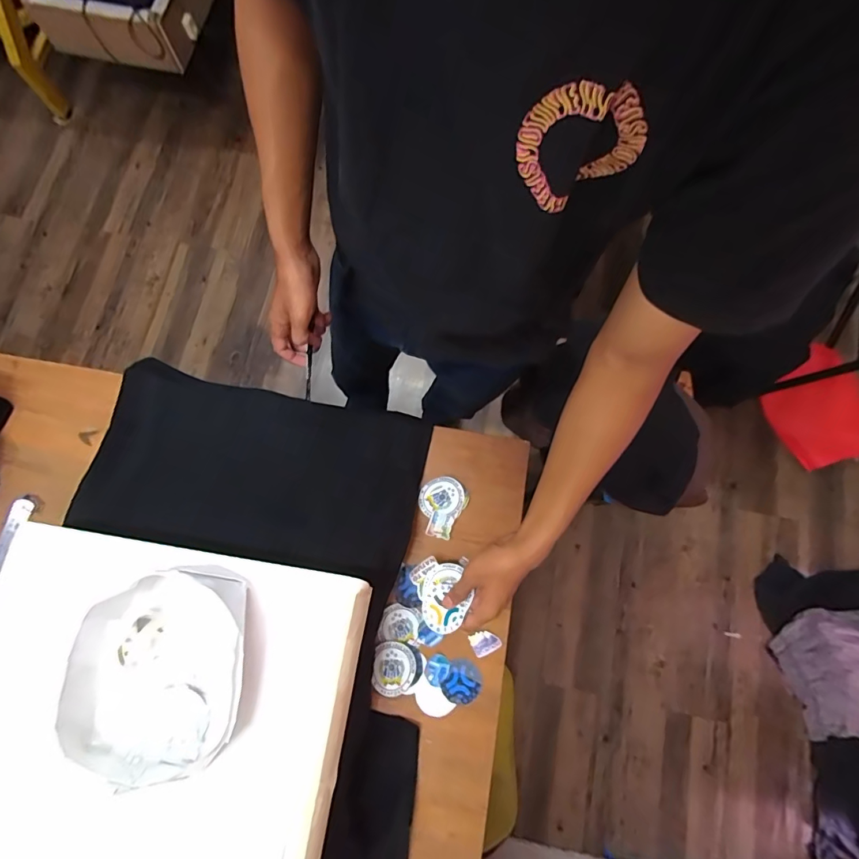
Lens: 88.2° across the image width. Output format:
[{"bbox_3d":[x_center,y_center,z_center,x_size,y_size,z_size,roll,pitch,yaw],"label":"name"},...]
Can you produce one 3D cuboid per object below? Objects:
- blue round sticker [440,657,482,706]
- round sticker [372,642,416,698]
[{"bbox_3d":[0.045,0.345,0.604,0.049,0.004,0.054,25,78,6],"label":"blue round sticker"},{"bbox_3d":[-0.048,0.327,0.604,0.056,0.008,0.065,21,77,6],"label":"round sticker"}]

